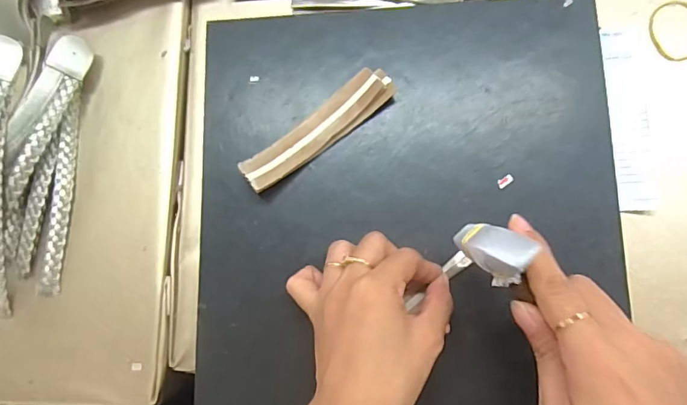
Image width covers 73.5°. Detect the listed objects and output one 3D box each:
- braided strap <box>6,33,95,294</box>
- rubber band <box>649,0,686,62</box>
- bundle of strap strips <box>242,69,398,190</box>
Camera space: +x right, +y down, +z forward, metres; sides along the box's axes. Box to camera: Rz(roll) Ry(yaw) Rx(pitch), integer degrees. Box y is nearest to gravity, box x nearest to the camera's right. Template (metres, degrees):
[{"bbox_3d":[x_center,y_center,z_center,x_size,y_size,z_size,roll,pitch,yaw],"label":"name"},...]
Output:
[{"bbox_3d":[-0.237,-0.034,0.366,0.039,0.034,0.202,5,83,5],"label":"braided strap"},{"bbox_3d":[0.260,-0.134,0.358,0.042,0.005,0.049,-15,82,3],"label":"rubber band"},{"bbox_3d":[-0.018,-0.054,0.338,0.125,0.019,0.030,-39,82,-1],"label":"bundle of strap strips"}]

